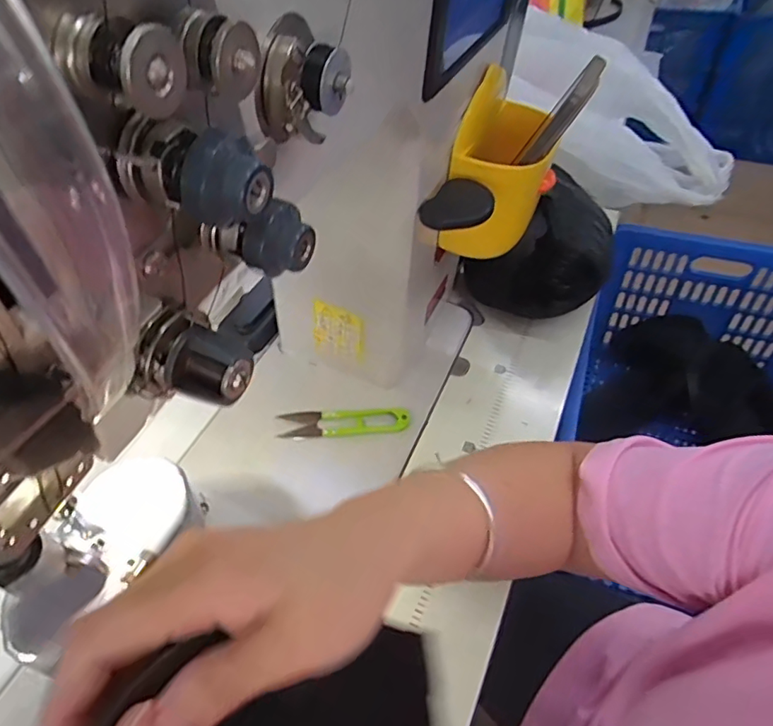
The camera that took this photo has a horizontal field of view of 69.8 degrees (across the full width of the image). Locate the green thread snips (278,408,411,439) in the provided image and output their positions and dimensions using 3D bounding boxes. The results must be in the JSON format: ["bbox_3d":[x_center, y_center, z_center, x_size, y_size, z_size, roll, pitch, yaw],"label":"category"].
[{"bbox_3d":[-0.039,0.055,0.515,0.119,0.007,0.028,-4,48,1],"label":"green thread snips"}]

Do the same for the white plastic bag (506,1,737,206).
[{"bbox_3d":[0.279,-0.290,0.696,0.313,0.117,0.131,35,54,-9],"label":"white plastic bag"}]

